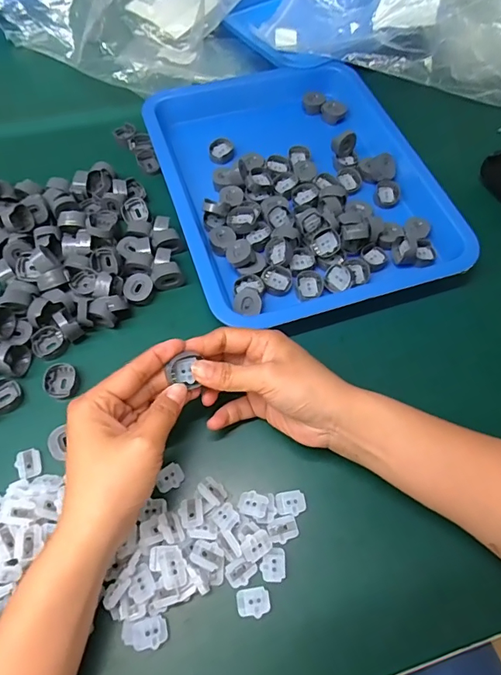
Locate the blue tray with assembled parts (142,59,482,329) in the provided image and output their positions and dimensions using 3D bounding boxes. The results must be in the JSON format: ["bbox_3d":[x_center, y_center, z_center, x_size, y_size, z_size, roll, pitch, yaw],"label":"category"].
[{"bbox_3d":[0.040,-0.178,0.464,0.253,0.029,0.329,-16,66,-10],"label":"blue tray with assembled parts"}]

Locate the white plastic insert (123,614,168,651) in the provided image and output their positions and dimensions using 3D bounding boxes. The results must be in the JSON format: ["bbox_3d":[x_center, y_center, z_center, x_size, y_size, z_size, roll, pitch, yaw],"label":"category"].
[{"bbox_3d":[-0.068,0.194,0.287,0.028,0.010,0.018,-11,65,-8],"label":"white plastic insert"}]

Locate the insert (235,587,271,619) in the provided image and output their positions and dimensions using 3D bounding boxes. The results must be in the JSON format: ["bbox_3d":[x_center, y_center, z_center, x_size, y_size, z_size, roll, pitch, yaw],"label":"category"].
[{"bbox_3d":[0.002,0.179,0.297,0.022,0.004,0.017,-7,65,-6],"label":"insert"}]

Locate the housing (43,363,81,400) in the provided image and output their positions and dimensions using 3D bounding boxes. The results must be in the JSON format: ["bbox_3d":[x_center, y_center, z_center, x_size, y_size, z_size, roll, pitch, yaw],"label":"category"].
[{"bbox_3d":[-0.156,0.037,0.365,0.026,0.013,0.027,-7,65,-6],"label":"housing"}]

